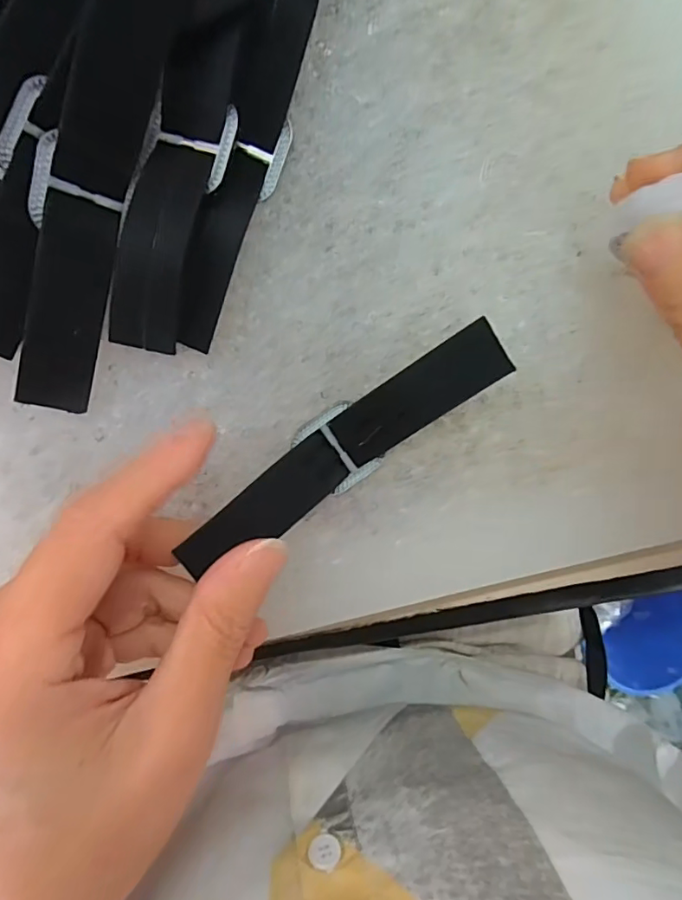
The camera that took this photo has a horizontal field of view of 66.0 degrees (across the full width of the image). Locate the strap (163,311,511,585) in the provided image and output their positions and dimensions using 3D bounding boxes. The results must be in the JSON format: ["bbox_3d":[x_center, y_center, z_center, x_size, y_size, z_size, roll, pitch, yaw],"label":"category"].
[{"bbox_3d":[0.001,0.000,0.173,0.118,0.018,0.025,-36,99,-2],"label":"strap"}]

